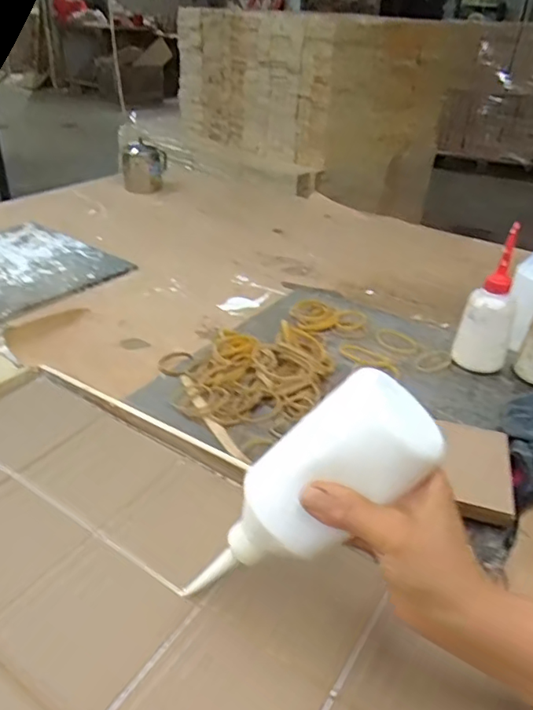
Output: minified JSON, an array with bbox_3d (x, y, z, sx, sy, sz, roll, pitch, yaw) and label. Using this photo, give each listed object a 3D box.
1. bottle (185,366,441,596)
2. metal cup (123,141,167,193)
[{"bbox_3d":[0.023,0.092,0.340,0.183,0.052,0.061,-43,35,12],"label":"bottle"},{"bbox_3d":[-0.289,-0.447,1.283,0.103,0.105,0.091,-4,33,-11],"label":"metal cup"}]

